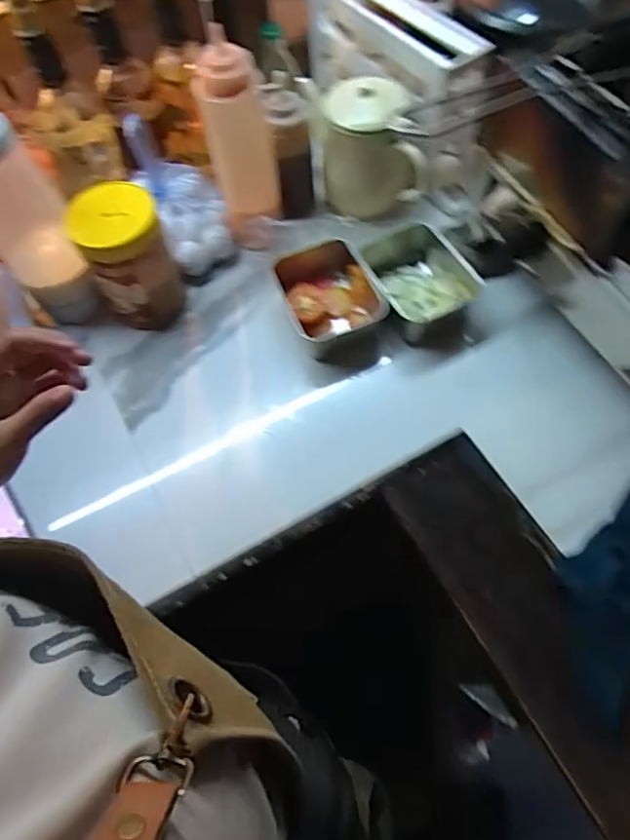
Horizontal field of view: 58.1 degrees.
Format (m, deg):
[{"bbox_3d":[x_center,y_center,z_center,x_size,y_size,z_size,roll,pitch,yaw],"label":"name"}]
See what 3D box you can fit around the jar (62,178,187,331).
[{"bbox_3d":[-0.219,-0.190,0.675,0.099,0.139,0.099,-11,64,-2],"label":"jar"}]

